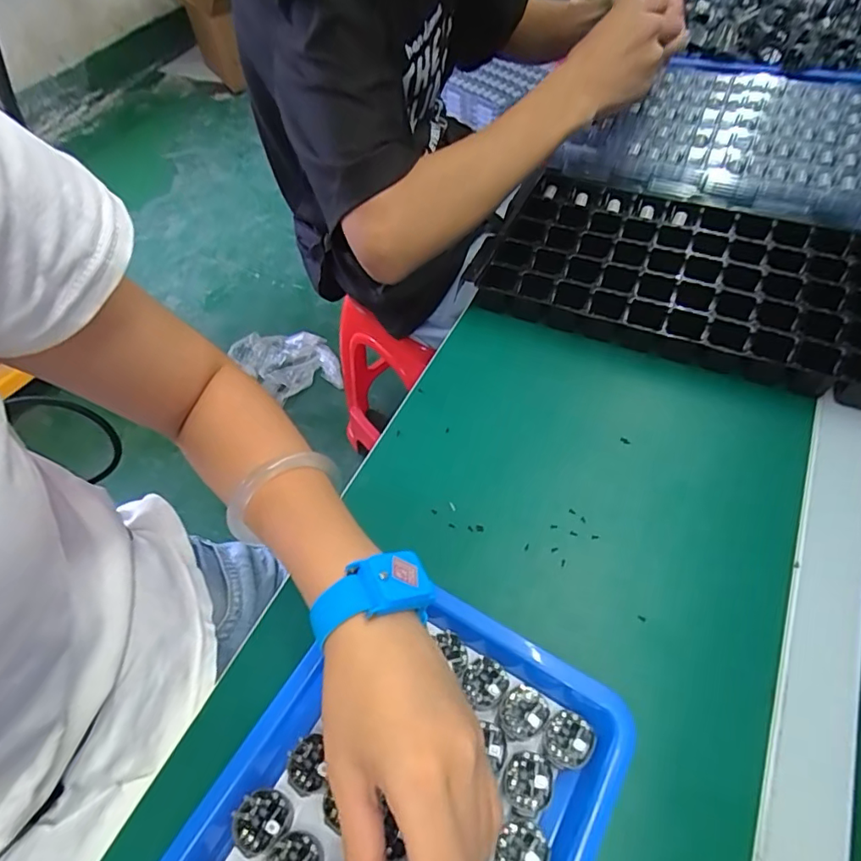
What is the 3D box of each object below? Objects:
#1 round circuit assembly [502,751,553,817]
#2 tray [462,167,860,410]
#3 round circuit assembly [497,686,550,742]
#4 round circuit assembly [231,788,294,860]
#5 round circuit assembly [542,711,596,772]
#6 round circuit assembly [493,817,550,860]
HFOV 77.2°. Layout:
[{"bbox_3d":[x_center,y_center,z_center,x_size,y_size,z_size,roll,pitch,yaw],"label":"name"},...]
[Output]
[{"bbox_3d":[0.051,0.183,0.281,0.025,0.004,0.028,13,56,11],"label":"round circuit assembly"},{"bbox_3d":[0.232,-0.138,0.486,0.351,0.038,0.184,20,58,16],"label":"tray"},{"bbox_3d":[0.052,0.158,0.300,0.030,0.004,0.024,-25,57,-15],"label":"round circuit assembly"},{"bbox_3d":[-0.087,0.202,0.278,0.029,0.005,0.028,-1,55,2],"label":"round circuit assembly"},{"bbox_3d":[0.075,0.168,0.291,0.027,0.004,0.025,-1,55,2],"label":"round circuit assembly"},{"bbox_3d":[0.045,0.207,0.264,0.024,0.004,0.027,16,57,13],"label":"round circuit assembly"}]

